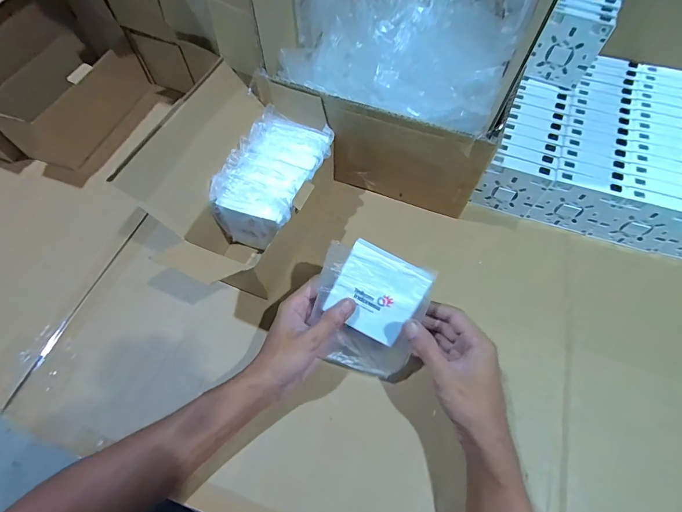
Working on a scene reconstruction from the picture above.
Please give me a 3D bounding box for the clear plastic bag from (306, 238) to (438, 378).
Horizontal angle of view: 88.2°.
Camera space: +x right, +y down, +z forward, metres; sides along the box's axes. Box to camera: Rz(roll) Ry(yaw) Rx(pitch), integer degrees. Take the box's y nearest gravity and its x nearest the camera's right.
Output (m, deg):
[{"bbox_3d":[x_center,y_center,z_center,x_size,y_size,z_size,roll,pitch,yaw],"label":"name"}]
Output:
[{"bbox_3d":[0.028,0.060,0.372,0.110,0.139,0.020,17,22,8],"label":"clear plastic bag"}]

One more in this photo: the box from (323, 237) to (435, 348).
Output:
[{"bbox_3d":[0.035,0.039,0.359,0.084,0.087,0.010,28,19,6],"label":"box"}]

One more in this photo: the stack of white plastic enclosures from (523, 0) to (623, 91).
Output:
[{"bbox_3d":[0.331,-0.309,0.505,0.077,0.101,0.088,26,62,15],"label":"stack of white plastic enclosures"}]

